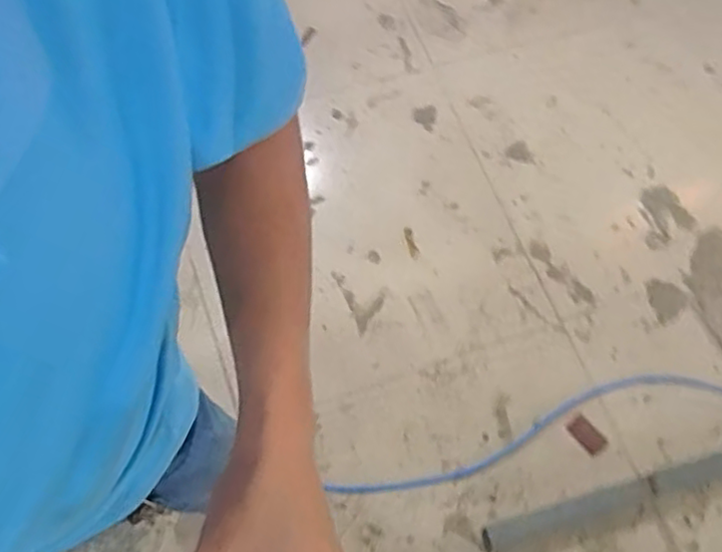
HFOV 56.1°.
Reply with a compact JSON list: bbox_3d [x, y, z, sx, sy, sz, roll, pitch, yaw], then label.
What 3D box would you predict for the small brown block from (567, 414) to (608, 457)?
[{"bbox_3d":[0.510,0.360,1.530,0.052,0.010,0.090,-40,76,-19],"label":"small brown block"}]

